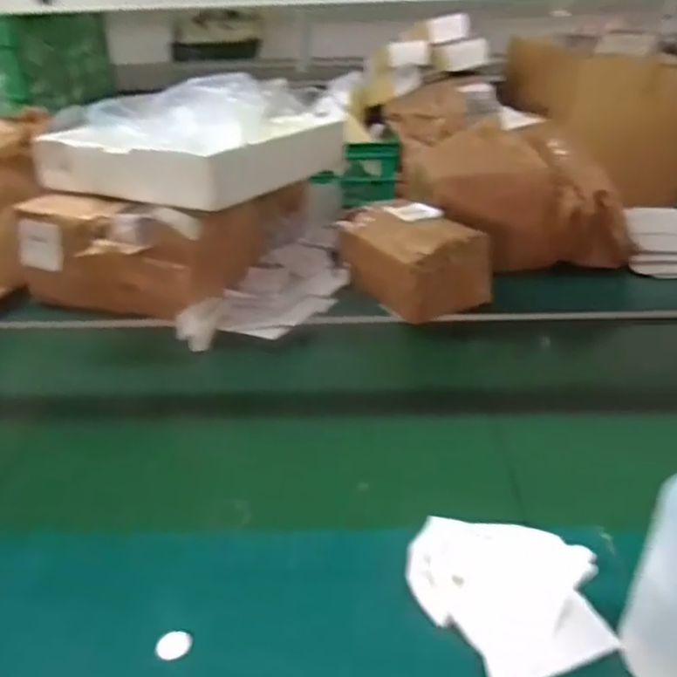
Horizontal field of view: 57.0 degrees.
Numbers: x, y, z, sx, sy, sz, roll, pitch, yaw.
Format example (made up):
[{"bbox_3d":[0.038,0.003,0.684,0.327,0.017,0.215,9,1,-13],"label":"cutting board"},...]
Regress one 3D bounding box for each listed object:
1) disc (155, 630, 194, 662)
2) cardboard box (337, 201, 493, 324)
[{"bbox_3d":[-0.119,0.223,0.452,0.025,0.004,0.019,-7,55,-25],"label":"disc"},{"bbox_3d":[0.108,-0.128,0.937,0.139,0.105,0.205,-17,32,-24],"label":"cardboard box"}]

